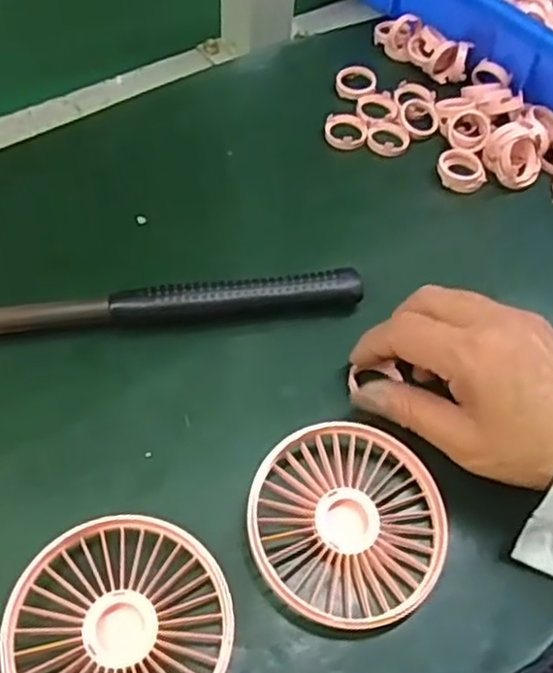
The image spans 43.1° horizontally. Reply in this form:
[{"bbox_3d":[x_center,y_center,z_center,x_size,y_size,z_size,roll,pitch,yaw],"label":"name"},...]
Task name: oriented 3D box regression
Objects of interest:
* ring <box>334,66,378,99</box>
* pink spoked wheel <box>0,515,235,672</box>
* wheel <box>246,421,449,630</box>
[{"bbox_3d":[0.056,-0.178,0.489,0.028,0.005,0.031,11,57,4],"label":"ring"},{"bbox_3d":[-0.063,0.119,0.286,0.086,0.018,0.085,23,59,11],"label":"pink spoked wheel"},{"bbox_3d":[0.032,0.083,0.315,0.086,0.019,0.085,1,57,-2],"label":"wheel"}]

